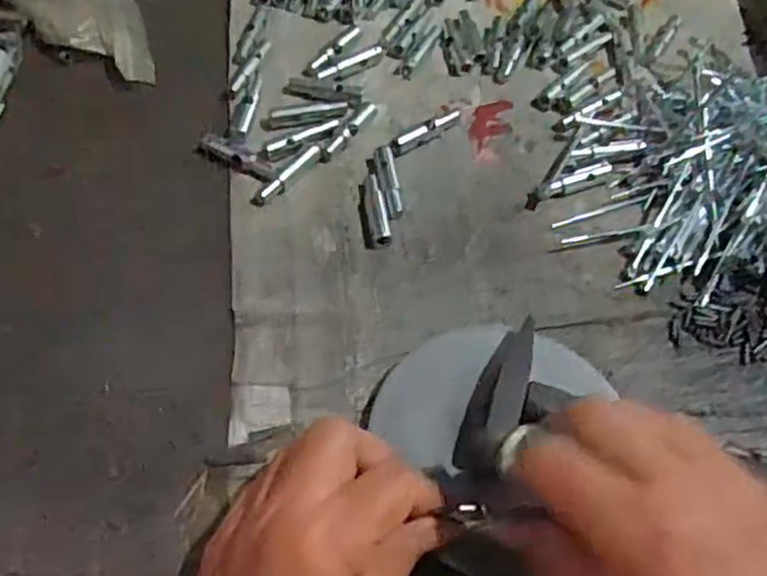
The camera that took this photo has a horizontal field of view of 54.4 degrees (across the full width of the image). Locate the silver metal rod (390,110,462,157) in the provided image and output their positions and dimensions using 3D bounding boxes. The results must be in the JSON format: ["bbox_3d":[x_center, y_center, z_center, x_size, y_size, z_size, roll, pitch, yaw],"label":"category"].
[{"bbox_3d":[0.028,-0.102,0.489,0.059,0.008,0.010,-34,64,-24],"label":"silver metal rod"}]

